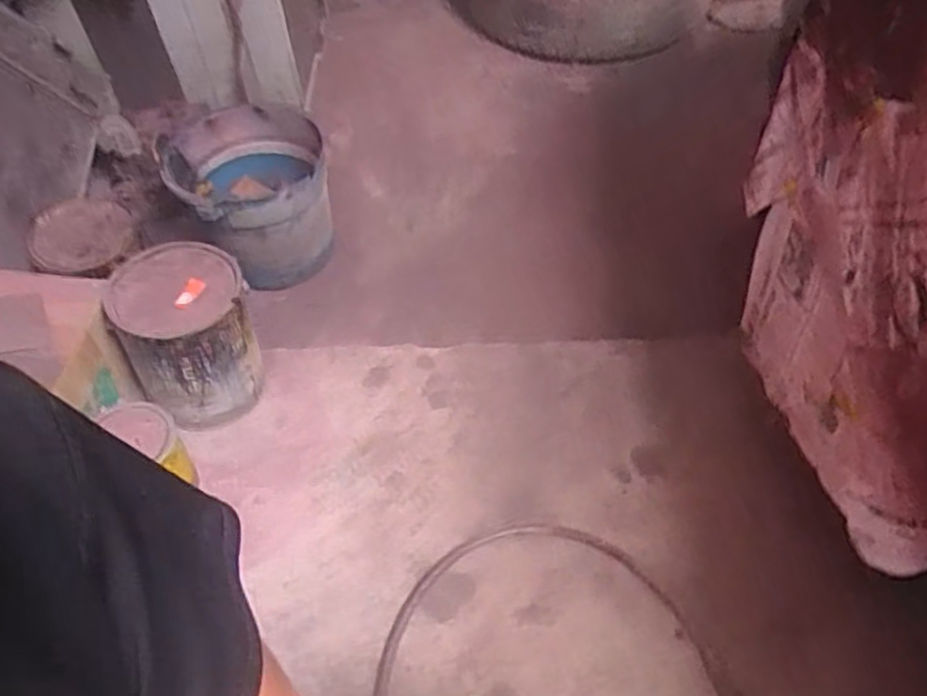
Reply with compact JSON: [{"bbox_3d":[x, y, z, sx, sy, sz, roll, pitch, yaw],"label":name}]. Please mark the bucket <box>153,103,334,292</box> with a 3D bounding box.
[{"bbox_3d":[-0.354,-0.241,1.199,0.245,0.233,0.241,-1,53,1],"label":"bucket"}]

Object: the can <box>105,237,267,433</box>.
[{"bbox_3d":[-0.353,-0.015,0.919,0.148,0.187,0.155,-1,53,1],"label":"can"}]

